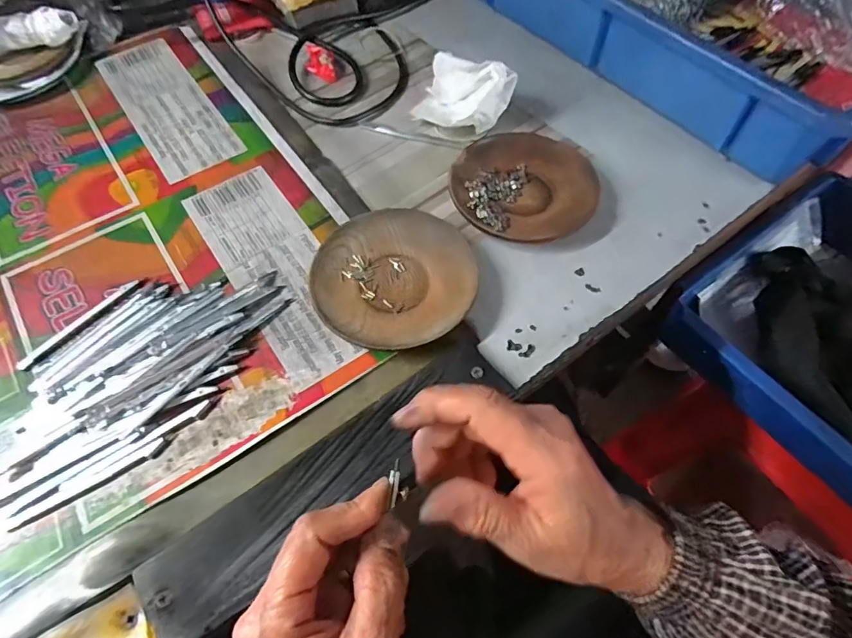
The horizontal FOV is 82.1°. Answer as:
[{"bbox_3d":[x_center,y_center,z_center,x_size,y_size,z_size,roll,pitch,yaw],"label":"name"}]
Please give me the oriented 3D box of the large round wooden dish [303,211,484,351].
[{"bbox_3d":[-0.023,-0.029,0.350,0.112,0.018,0.112,0,60,0],"label":"large round wooden dish"}]

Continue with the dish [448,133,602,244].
[{"bbox_3d":[0.077,-0.106,0.397,0.111,0.019,0.105,0,60,0],"label":"dish"}]

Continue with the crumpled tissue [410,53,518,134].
[{"bbox_3d":[0.029,-0.206,0.437,0.085,0.052,0.061,34,65,18],"label":"crumpled tissue"}]

